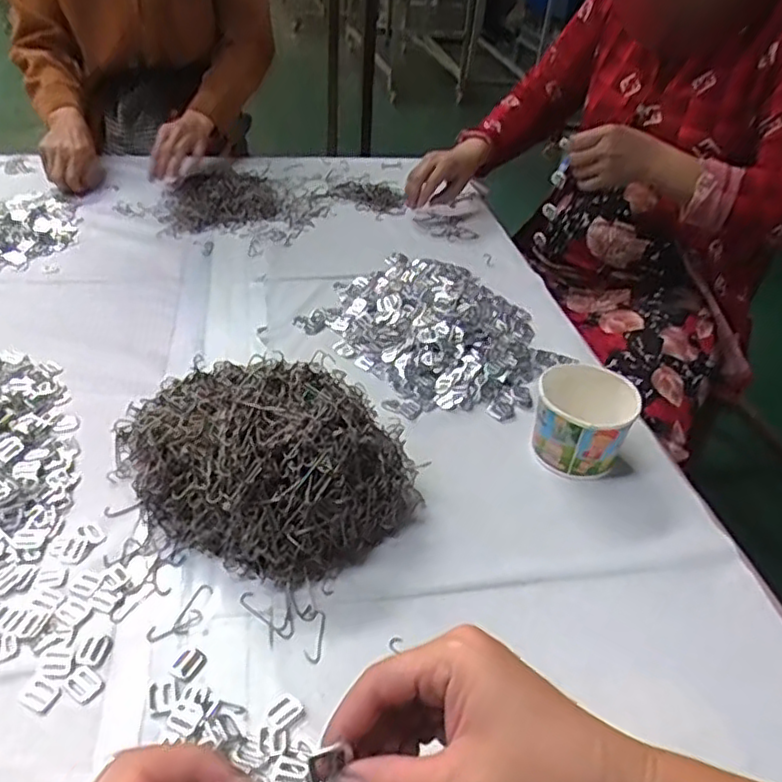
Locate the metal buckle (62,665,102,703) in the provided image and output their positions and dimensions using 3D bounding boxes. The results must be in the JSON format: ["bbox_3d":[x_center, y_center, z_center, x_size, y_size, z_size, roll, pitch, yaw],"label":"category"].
[{"bbox_3d":[-0.206,0.195,0.449,0.021,0.004,0.019,25,43,23],"label":"metal buckle"}]

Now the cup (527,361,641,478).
[{"bbox_3d":[0.181,0.028,0.639,0.086,0.080,0.084,3,39,-3],"label":"cup"}]

